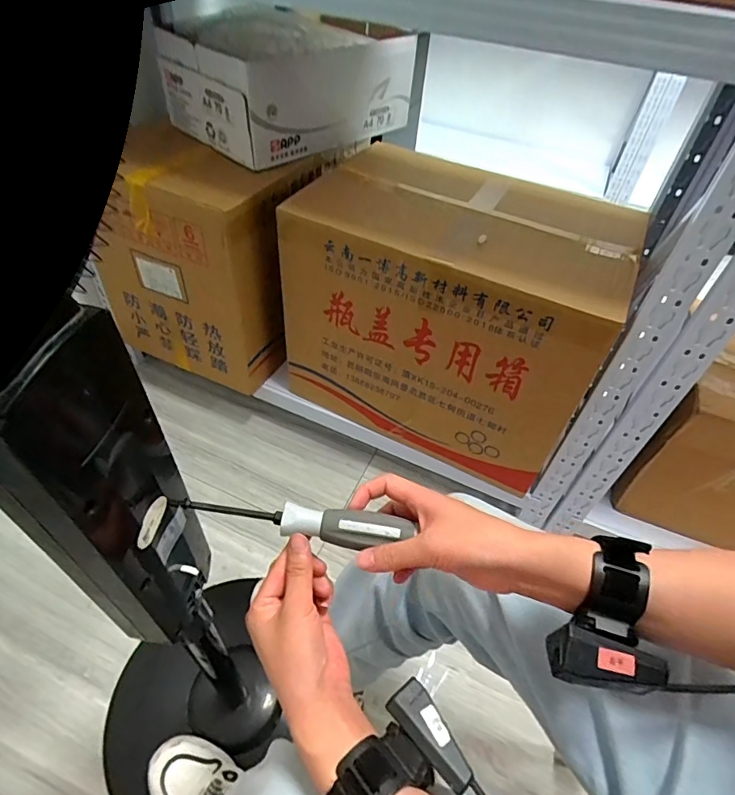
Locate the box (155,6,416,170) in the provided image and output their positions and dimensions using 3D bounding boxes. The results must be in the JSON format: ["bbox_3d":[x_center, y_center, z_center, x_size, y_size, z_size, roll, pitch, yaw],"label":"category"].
[{"bbox_3d":[-0.142,-0.669,1.015,0.451,0.201,0.283,-33,57,-32],"label":"box"}]

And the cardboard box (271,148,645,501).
[{"bbox_3d":[0.171,-0.181,0.991,0.562,0.434,0.404,24,48,17],"label":"cardboard box"}]

